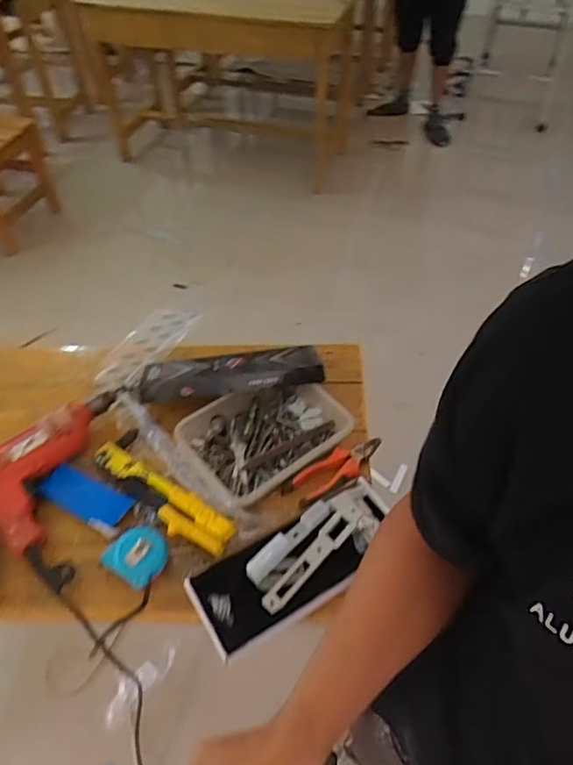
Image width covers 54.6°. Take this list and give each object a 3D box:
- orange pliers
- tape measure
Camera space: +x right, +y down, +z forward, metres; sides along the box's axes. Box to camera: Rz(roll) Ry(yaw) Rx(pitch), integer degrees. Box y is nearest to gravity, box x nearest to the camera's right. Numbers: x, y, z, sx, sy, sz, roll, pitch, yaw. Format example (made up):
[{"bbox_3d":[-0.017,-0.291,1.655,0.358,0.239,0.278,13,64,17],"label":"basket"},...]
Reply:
[{"bbox_3d":[0.078,0.129,0.806,0.170,0.027,0.060,-28,54,-21],"label":"orange pliers"},{"bbox_3d":[-0.188,0.218,0.706,0.074,0.028,0.065,-35,57,-26],"label":"tape measure"}]

